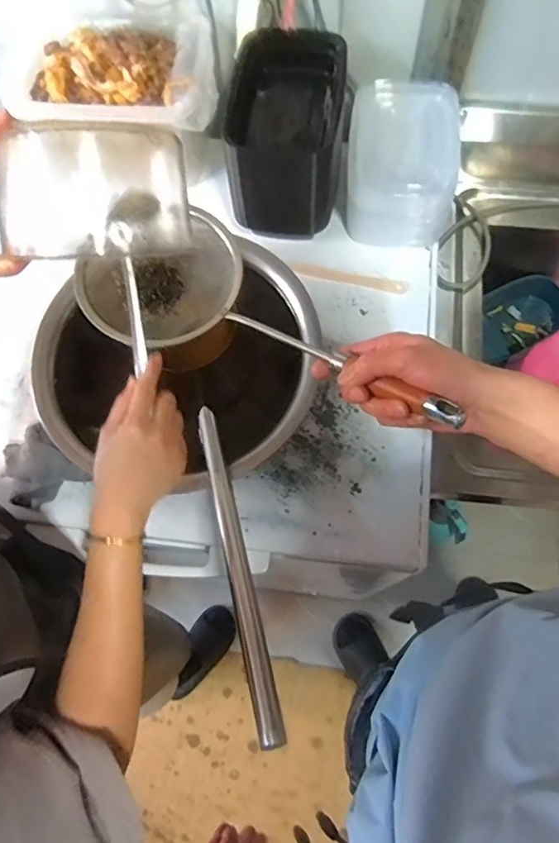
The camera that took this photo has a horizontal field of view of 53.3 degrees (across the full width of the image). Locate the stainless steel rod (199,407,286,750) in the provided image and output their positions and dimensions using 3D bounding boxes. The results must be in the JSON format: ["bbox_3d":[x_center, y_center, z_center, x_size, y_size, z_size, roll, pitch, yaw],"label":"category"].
[{"bbox_3d":[-0.044,0.117,0.531,0.021,0.014,0.345,-16,49,-3],"label":"stainless steel rod"}]

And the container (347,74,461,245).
[{"bbox_3d":[0.172,-0.357,0.793,0.150,0.120,0.201,4,70,4],"label":"container"}]

